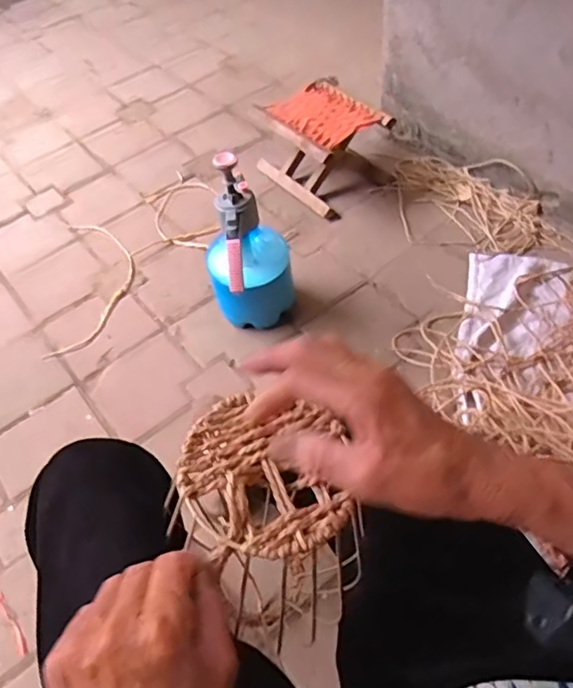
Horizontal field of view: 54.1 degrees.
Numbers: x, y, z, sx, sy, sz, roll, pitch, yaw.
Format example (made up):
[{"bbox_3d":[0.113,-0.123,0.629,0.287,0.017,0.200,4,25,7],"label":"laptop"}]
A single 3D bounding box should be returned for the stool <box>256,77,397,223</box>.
[{"bbox_3d":[0.092,-0.480,1.382,0.229,0.193,0.269,-33,57,-20],"label":"stool"}]

